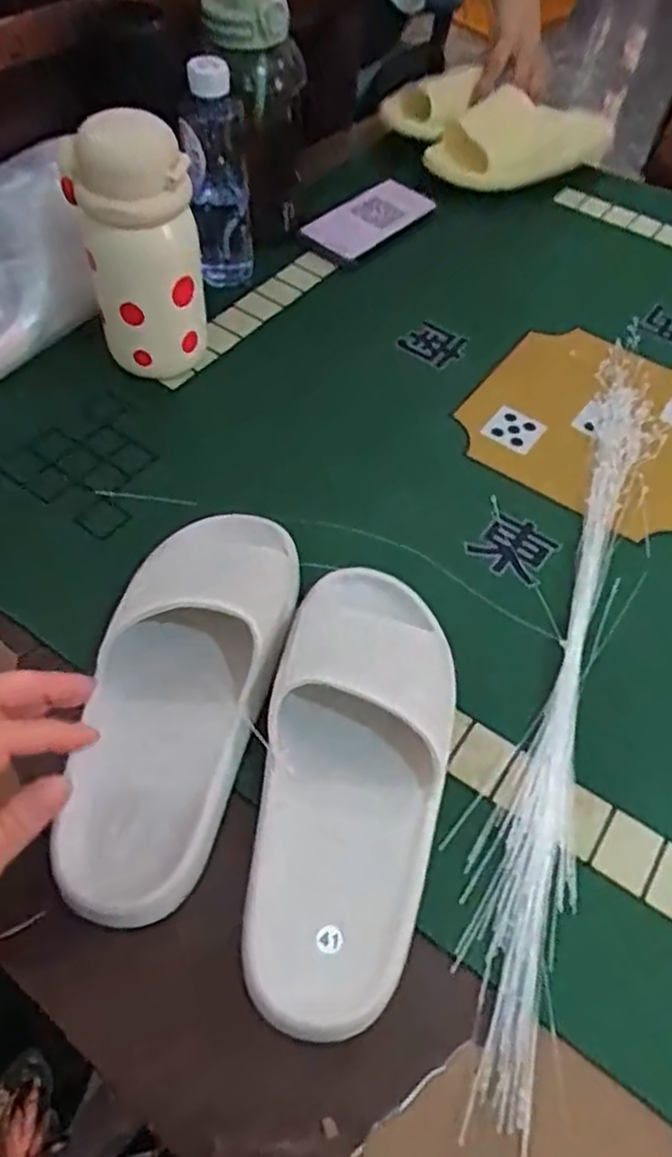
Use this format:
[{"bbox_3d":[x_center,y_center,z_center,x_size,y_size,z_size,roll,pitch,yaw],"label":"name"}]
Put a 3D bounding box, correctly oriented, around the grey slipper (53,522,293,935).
[{"bbox_3d":[-0.086,0.047,0.406,0.094,0.061,0.257,12,55,2],"label":"grey slipper"}]

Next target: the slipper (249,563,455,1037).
[{"bbox_3d":[0.009,0.094,0.392,0.102,0.056,0.260,9,55,0],"label":"slipper"}]

